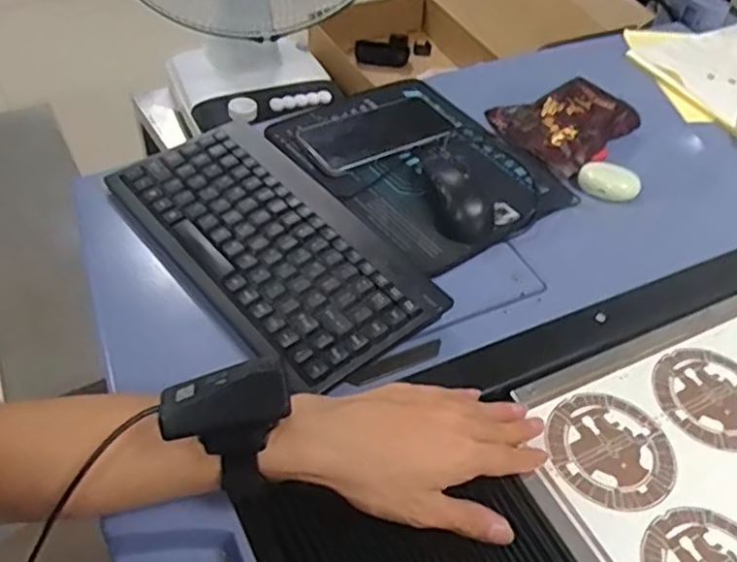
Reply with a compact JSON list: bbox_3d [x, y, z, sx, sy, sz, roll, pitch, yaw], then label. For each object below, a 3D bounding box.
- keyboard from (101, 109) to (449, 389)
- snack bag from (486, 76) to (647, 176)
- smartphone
[{"bbox_3d":[-0.081,-0.032,0.581,0.147,0.034,0.293,-31,58,-29],"label":"keyboard"},{"bbox_3d":[0.224,-0.182,0.782,0.154,0.022,0.114,-31,58,-29],"label":"snack bag"},{"bbox_3d":[0.007,-0.156,0.717,0.162,0.012,0.083,-23,54,-24],"label":"smartphone"}]

